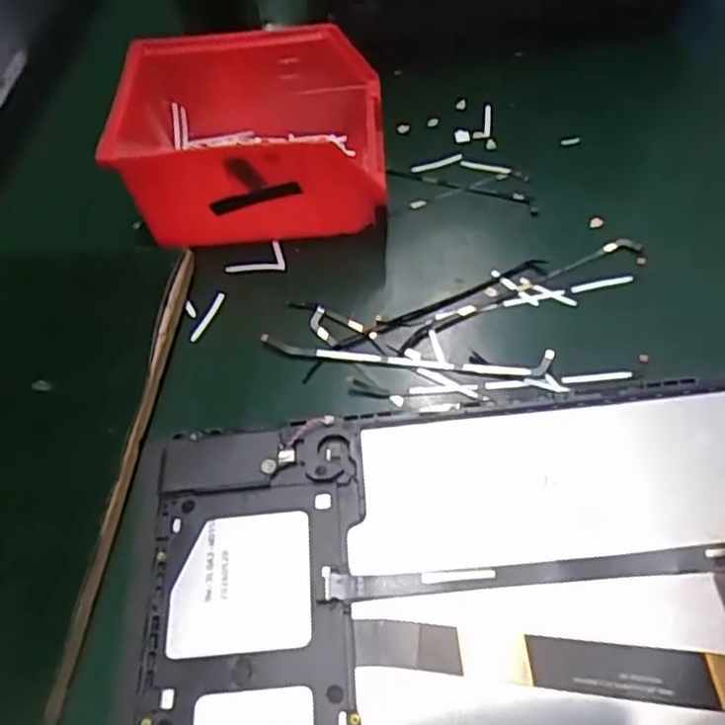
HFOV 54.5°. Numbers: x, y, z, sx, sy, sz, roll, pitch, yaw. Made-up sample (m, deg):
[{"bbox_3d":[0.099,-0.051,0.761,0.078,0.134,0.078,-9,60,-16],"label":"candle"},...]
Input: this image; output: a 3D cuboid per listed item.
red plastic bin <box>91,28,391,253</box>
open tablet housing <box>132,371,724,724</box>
[{"bbox_3d":[-0.068,-0.126,0.398,0.158,0.065,0.106,-3,52,4],"label":"red plastic bin"},{"bbox_3d":[0.055,0.071,0.195,0.232,0.014,0.149,-6,55,-1],"label":"open tablet housing"}]

